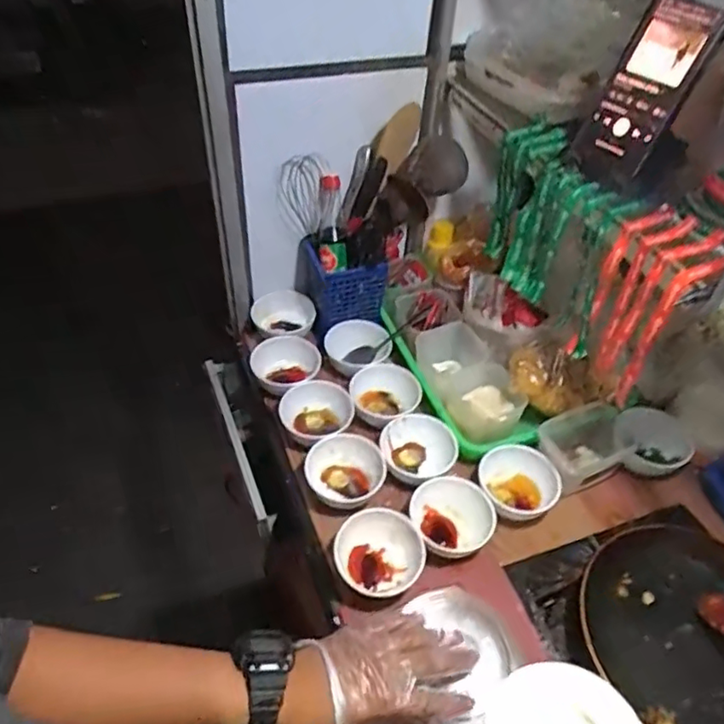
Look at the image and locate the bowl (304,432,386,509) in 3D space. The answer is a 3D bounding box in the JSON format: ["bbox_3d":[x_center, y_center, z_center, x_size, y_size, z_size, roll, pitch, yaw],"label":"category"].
[{"bbox_3d":[-0.016,0.136,0.720,0.087,0.051,0.095,1,45,-1],"label":"bowl"}]

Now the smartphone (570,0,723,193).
[{"bbox_3d":[0.254,-0.241,0.549,0.016,0.160,0.071,-12,48,-44],"label":"smartphone"}]

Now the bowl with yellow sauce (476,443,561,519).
[{"bbox_3d":[0.192,0.148,0.723,0.087,0.045,0.095,1,45,-1],"label":"bowl with yellow sauce"}]

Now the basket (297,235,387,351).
[{"bbox_3d":[-0.034,-0.121,0.894,0.104,0.109,0.114,-15,48,-17],"label":"basket"}]

